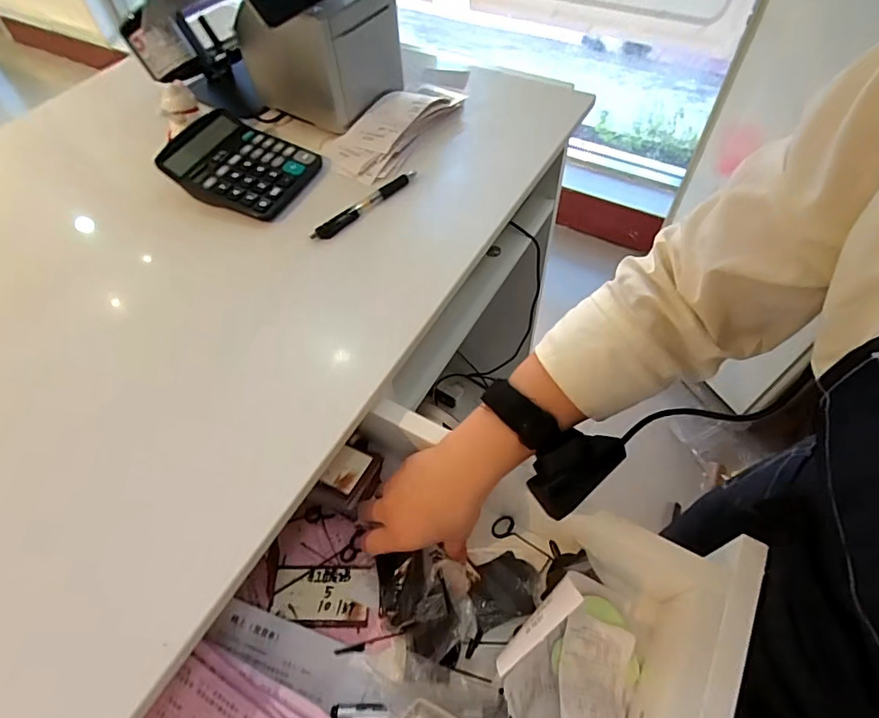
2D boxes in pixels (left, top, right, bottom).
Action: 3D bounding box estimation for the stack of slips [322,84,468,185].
[{"bbox_3d":[-0.059,-0.286,0.603,0.096,0.036,0.184,31,62,22],"label":"stack of slips"}]

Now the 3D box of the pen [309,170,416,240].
[{"bbox_3d":[-0.080,-0.167,0.533,0.139,0.014,0.014,-40,62,-22],"label":"pen"}]

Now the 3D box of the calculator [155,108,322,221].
[{"bbox_3d":[-0.223,-0.218,0.554,0.148,0.041,0.116,19,59,16],"label":"calculator"}]

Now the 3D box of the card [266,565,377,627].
[{"bbox_3d":[-0.101,0.208,0.435,0.091,0.004,0.047,0,55,3],"label":"card"}]

